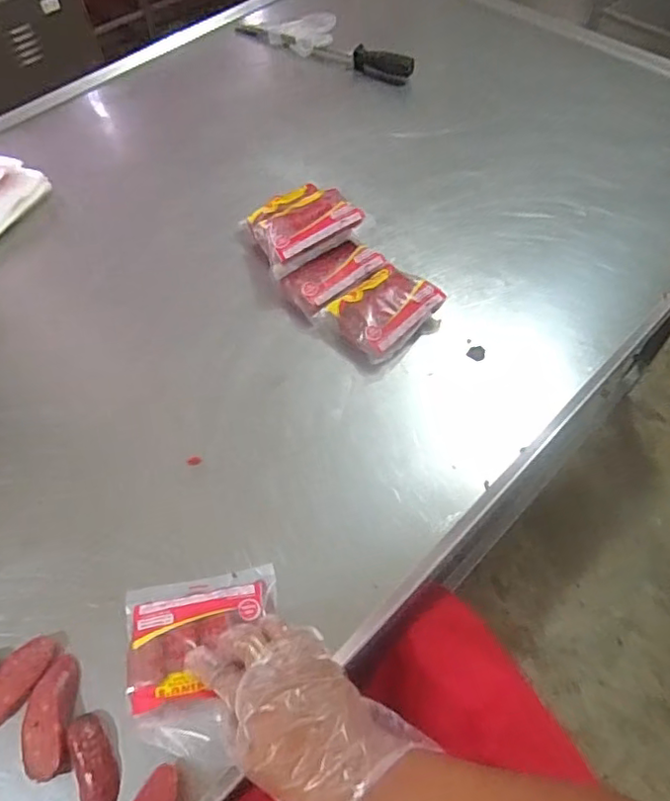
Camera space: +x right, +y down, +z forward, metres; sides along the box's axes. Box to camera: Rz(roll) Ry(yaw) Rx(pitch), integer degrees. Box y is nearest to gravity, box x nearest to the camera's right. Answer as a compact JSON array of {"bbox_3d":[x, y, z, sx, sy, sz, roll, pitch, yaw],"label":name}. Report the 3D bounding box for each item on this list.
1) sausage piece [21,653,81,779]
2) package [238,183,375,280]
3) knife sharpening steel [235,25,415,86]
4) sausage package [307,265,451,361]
[{"bbox_3d":[-0.259,0.287,0.534,0.042,0.016,0.098,-12,58,-6],"label":"sausage piece"},{"bbox_3d":[-0.048,-0.257,0.837,0.143,0.033,0.163,-32,50,0],"label":"package"},{"bbox_3d":[-0.027,-0.697,1.164,0.392,0.050,0.033,26,61,17],"label":"knife sharpening steel"},{"bbox_3d":[0.064,-0.116,0.775,0.137,0.052,0.112,-36,63,-20],"label":"sausage package"}]

